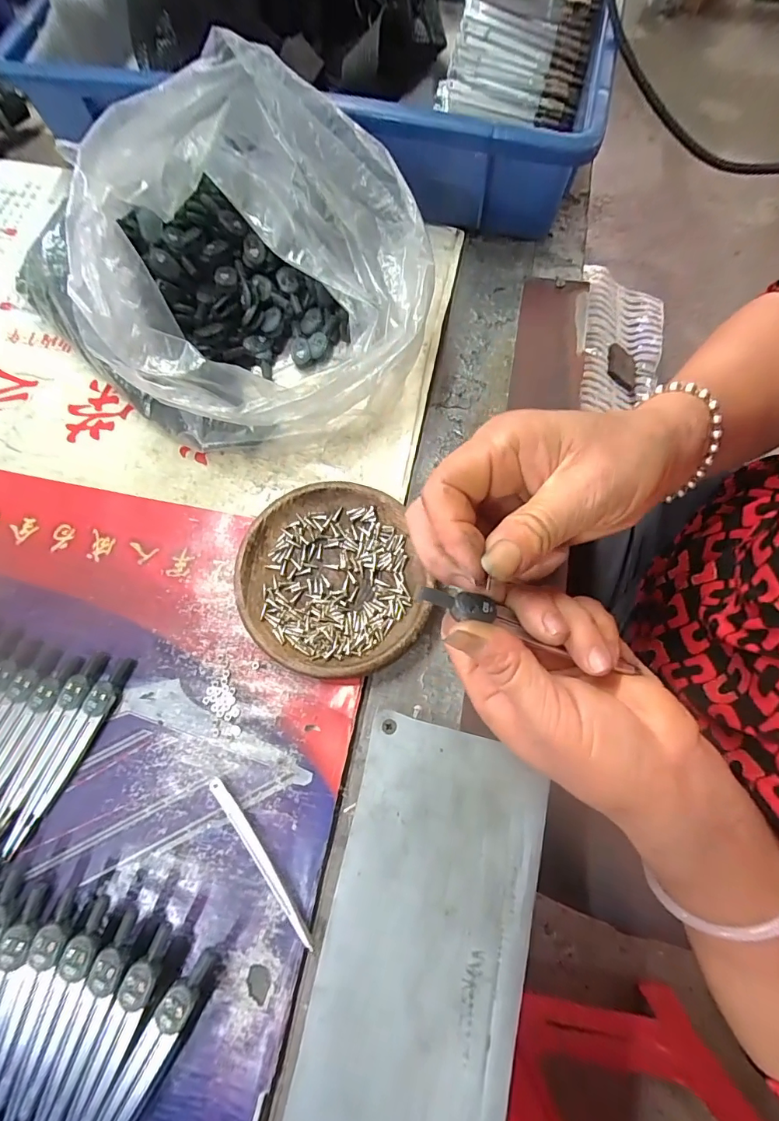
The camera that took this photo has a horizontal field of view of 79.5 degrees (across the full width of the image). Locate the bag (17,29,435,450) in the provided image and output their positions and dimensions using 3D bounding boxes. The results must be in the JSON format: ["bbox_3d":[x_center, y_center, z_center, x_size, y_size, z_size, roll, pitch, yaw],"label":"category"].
[{"bbox_3d":[-0.072,-0.177,0.288,0.193,0.116,0.183,-2,71,1],"label":"bag"}]

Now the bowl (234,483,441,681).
[{"bbox_3d":[-0.035,0.011,0.277,0.105,0.018,0.111,0,71,1],"label":"bowl"}]

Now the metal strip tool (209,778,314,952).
[{"bbox_3d":[-0.067,0.153,0.239,0.008,0.004,0.090,-36,74,-10],"label":"metal strip tool"}]

